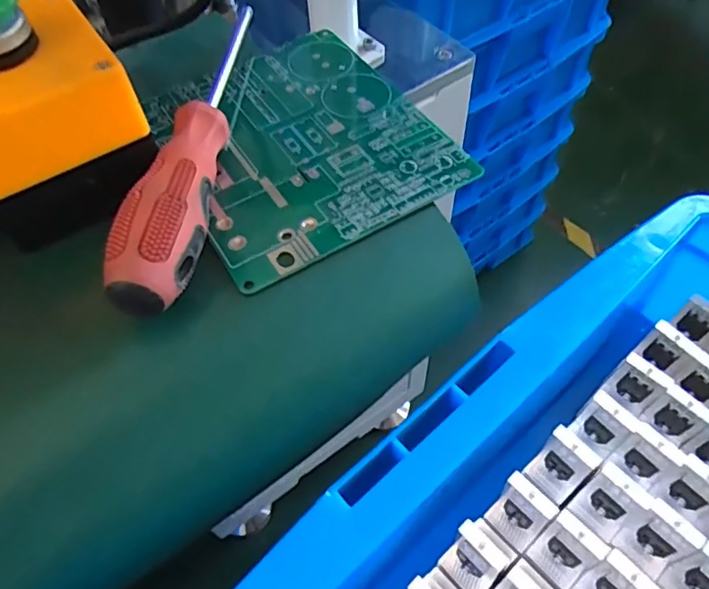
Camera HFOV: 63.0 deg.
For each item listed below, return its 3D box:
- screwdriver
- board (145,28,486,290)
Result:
[{"bbox_3d":[-0.069,-0.077,0.259,0.027,0.026,0.188,4,57,4],"label":"screwdriver"},{"bbox_3d":[-0.029,-0.076,0.282,0.119,0.006,0.140,-29,61,-16],"label":"board"}]

